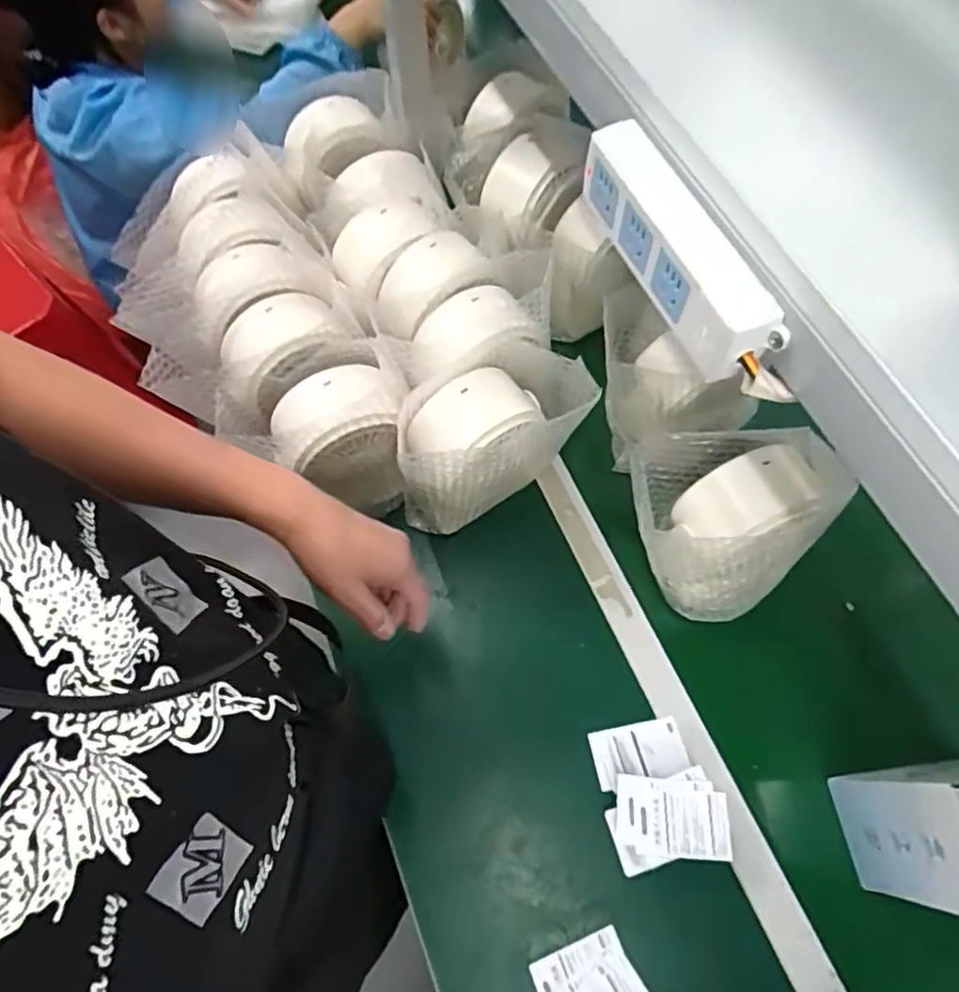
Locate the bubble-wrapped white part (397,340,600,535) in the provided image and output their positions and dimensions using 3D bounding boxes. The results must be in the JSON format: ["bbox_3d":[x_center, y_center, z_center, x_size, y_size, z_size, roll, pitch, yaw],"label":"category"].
[{"bbox_3d":[0.002,-0.051,0.670,0.191,0.178,0.108,-37,68,-15],"label":"bubble-wrapped white part"}]

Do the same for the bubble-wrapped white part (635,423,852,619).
[{"bbox_3d":[0.233,0.028,0.641,0.157,0.168,0.145,6,64,5],"label":"bubble-wrapped white part"}]

